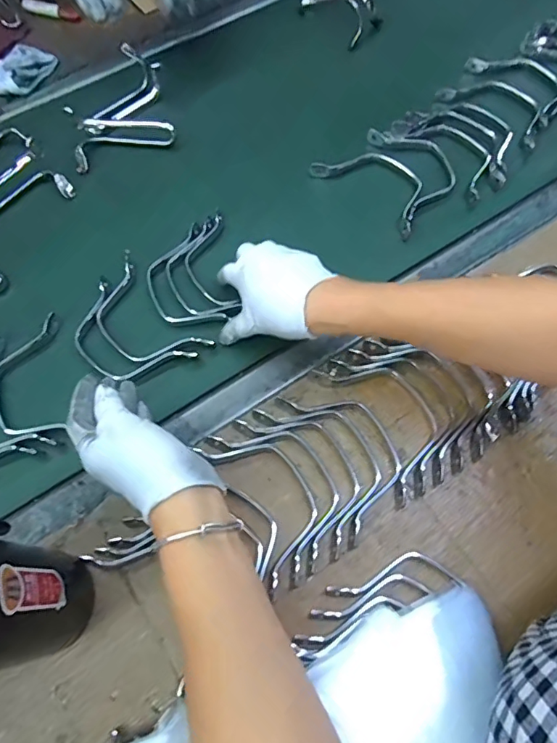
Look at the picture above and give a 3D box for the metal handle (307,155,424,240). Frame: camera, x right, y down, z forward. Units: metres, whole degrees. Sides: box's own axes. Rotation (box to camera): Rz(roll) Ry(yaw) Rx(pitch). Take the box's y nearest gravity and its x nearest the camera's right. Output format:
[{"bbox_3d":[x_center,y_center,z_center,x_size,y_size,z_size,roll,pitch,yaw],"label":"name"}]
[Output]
[{"bbox_3d":[0.111,-0.221,0.578,0.150,0.011,0.081,40,72,18],"label":"metal handle"}]

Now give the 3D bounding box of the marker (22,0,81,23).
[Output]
[{"bbox_3d":[-0.347,-0.555,0.767,0.097,0.013,0.021,15,66,9],"label":"marker"}]

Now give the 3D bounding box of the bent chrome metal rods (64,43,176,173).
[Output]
[{"bbox_3d":[-0.203,-0.335,0.628,0.122,0.035,0.155,-14,65,-5],"label":"bent chrome metal rods"}]

